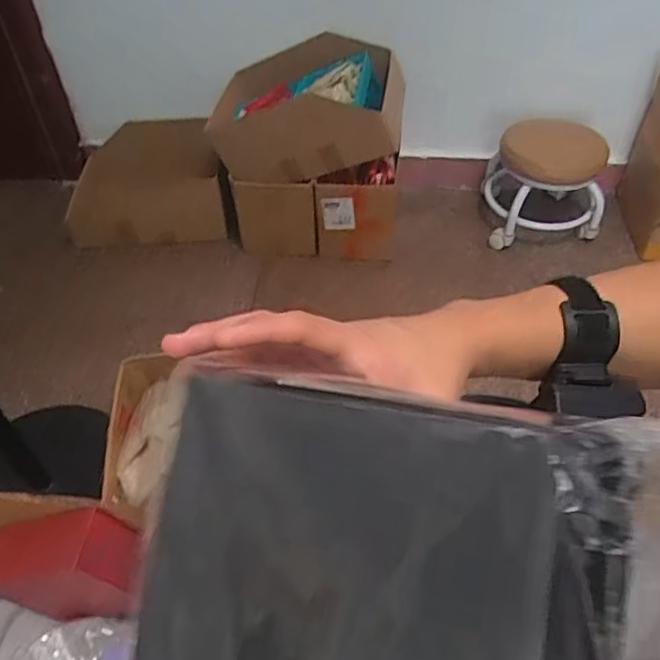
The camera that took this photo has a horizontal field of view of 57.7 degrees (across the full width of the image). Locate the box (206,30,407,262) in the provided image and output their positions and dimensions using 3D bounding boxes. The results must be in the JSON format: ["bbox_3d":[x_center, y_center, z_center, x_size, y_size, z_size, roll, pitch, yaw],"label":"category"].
[{"bbox_3d":[-0.041,-0.516,1.626,0.433,0.416,0.463,2,47,2],"label":"box"}]

